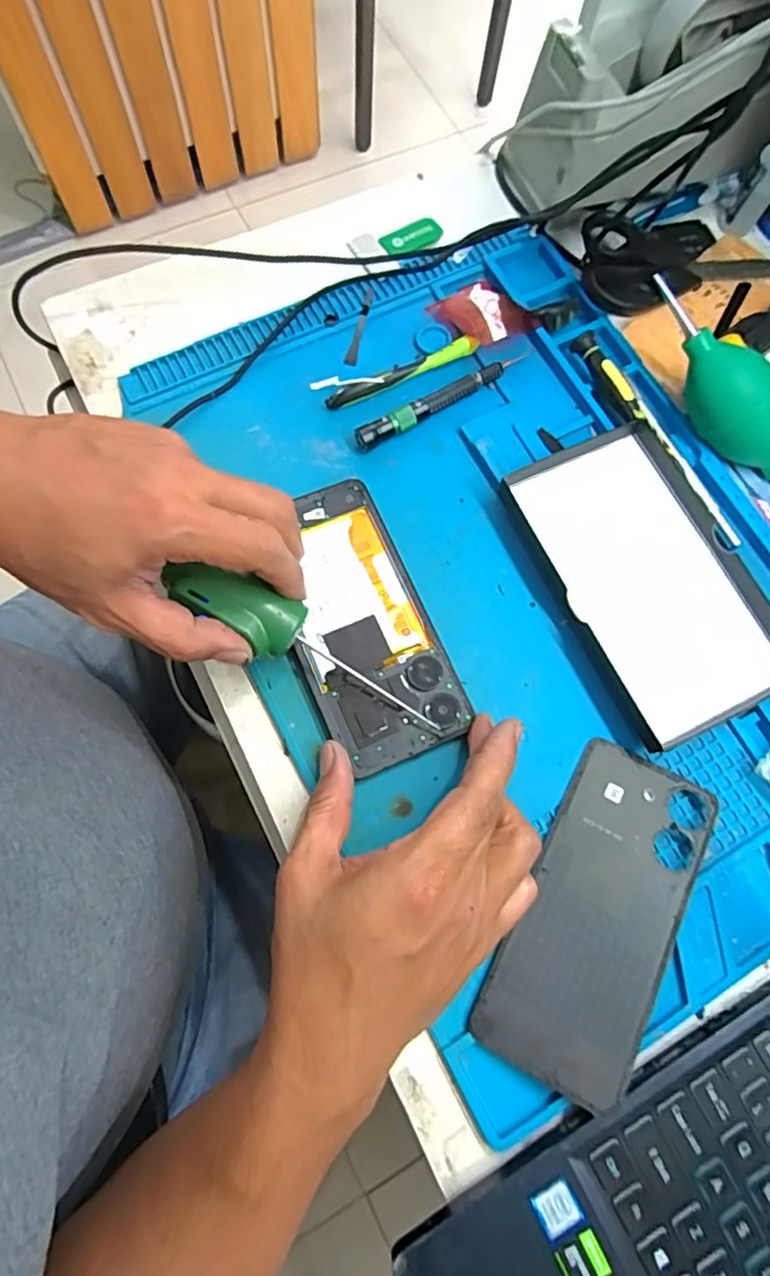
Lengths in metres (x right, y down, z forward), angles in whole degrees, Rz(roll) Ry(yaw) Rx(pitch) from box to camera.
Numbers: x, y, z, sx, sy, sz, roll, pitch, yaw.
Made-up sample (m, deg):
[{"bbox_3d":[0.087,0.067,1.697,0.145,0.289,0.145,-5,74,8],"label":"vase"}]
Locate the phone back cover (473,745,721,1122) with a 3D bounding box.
[{"bbox_3d":[0.112,0.139,0.305,0.074,0.004,0.162,27,71,11],"label":"phone back cover"}]

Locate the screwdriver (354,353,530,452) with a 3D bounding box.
[{"bbox_3d":[0.038,-0.154,0.383,0.125,0.013,0.011,-30,76,-10],"label":"screwdriver"}]

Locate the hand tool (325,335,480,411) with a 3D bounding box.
[{"bbox_3d":[0.011,-0.172,0.387,0.106,0.012,0.012,-25,76,-8],"label":"hand tool"}]

